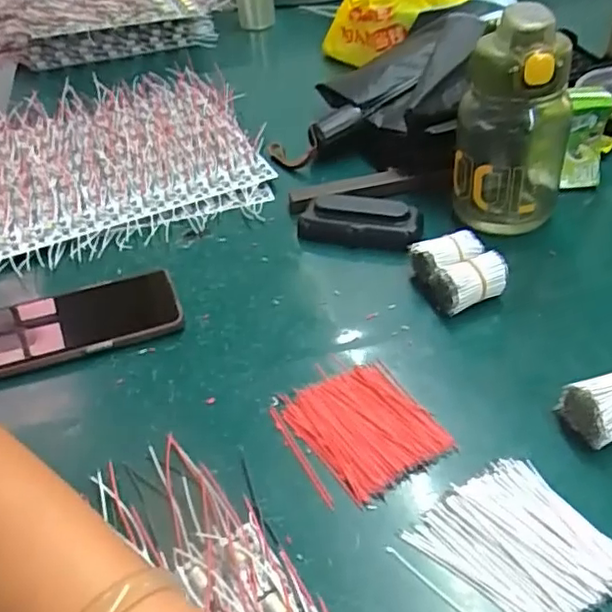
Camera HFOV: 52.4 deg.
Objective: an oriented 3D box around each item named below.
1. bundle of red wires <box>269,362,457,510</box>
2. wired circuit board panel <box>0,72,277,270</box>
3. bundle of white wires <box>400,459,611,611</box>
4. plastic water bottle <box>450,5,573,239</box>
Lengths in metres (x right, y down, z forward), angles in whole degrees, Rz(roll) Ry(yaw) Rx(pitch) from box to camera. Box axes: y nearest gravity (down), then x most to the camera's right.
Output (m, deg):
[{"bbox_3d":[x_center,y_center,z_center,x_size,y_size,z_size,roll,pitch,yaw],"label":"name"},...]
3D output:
[{"bbox_3d":[0.034,0.076,0.389,0.087,0.005,0.090,-22,44,-19],"label":"bundle of red wires"},{"bbox_3d":[-0.219,-0.164,0.675,0.308,0.032,0.324,-16,42,-13],"label":"wired circuit board panel"},{"bbox_3d":[0.111,0.125,0.323,0.081,0.009,0.085,-25,45,-22],"label":"bundle of white wires"},{"bbox_3d":[0.174,-0.156,0.518,0.090,0.174,0.105,12,44,19],"label":"plastic water bottle"}]

